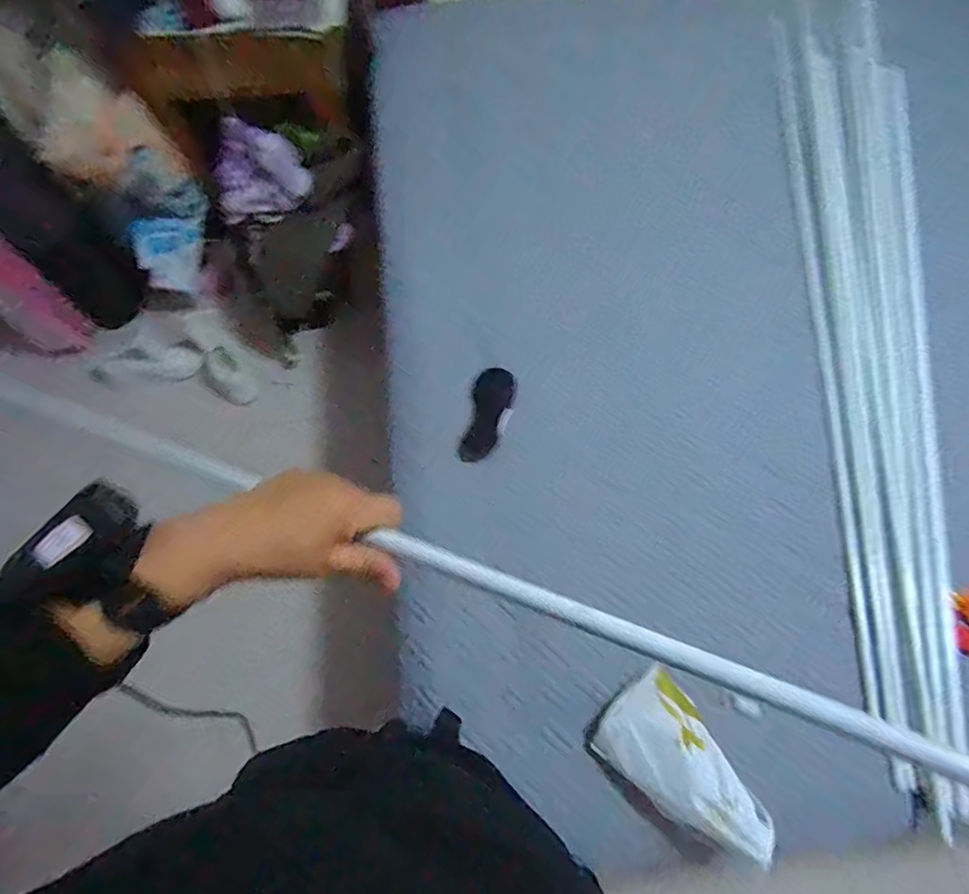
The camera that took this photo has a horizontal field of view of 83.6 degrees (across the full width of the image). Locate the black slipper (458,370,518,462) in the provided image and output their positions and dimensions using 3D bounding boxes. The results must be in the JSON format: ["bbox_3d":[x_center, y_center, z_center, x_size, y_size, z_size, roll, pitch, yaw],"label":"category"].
[{"bbox_3d":[0.007,-0.059,1.028,0.081,0.020,0.181,18,83,9],"label":"black slipper"}]

